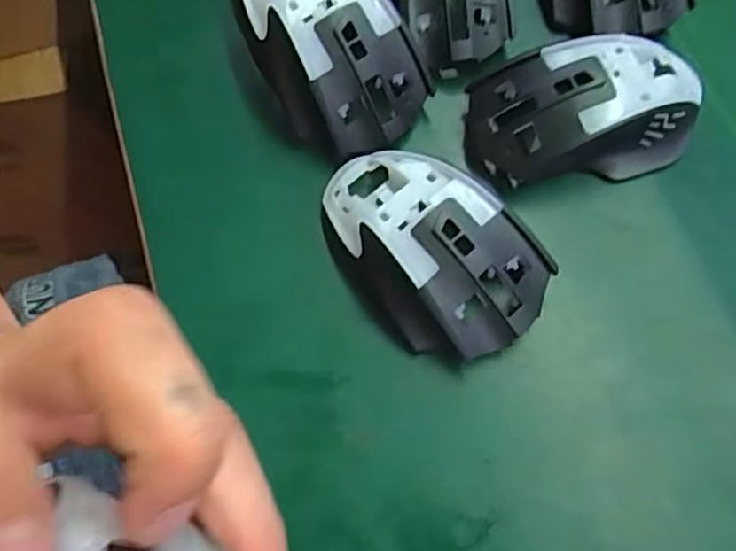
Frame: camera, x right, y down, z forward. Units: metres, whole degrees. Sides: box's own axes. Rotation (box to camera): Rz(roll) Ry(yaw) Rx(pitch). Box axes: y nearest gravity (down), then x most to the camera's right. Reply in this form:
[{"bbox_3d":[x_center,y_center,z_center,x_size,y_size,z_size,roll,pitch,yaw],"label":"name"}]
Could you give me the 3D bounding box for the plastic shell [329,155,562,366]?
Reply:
[{"bbox_3d":[0.026,-0.015,0.286,0.073,0.035,0.117,-43,74,-14],"label":"plastic shell"}]

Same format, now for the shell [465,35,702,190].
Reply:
[{"bbox_3d":[0.107,-0.080,0.303,0.114,0.037,0.065,-11,70,-3],"label":"shell"}]

